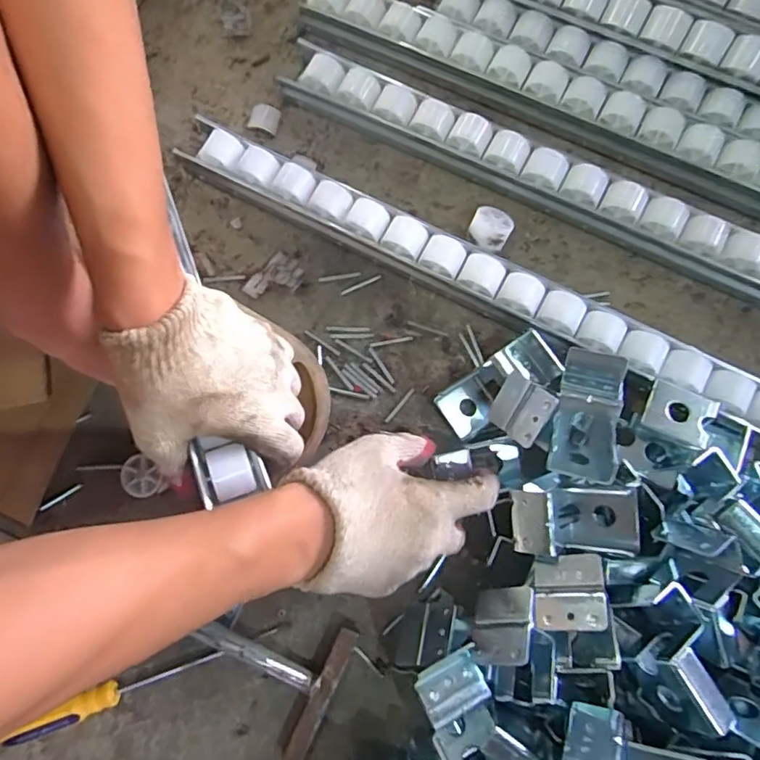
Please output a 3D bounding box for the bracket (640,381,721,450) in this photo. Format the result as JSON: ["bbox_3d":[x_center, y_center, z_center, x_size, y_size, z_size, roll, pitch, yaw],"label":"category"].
[{"bbox_3d":[0.222,0.027,0.419,0.048,0.024,0.044,28,81,6],"label":"bracket"}]

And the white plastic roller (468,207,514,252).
[{"bbox_3d":[0.095,-0.129,0.488,0.034,0.033,0.038,22,81,5],"label":"white plastic roller"}]

